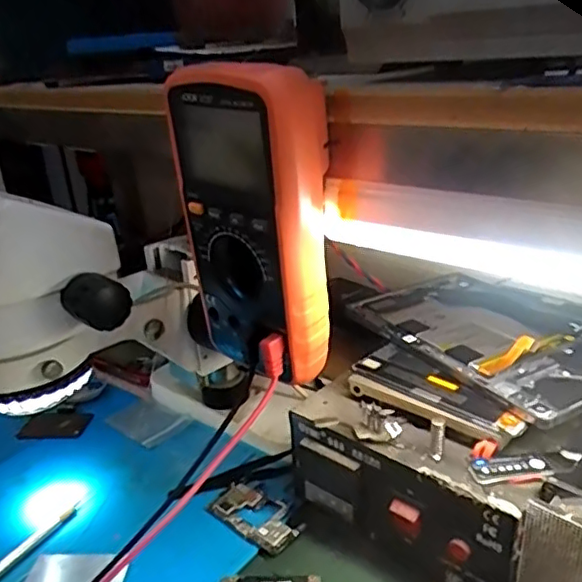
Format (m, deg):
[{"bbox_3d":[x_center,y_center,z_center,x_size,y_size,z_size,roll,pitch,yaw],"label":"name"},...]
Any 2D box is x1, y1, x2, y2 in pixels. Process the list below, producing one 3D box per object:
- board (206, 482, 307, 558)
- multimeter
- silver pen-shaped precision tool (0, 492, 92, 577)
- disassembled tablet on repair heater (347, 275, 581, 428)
[{"bbox_3d":[-0.025,0.164,0.446,0.071,0.005,0.038,14,30,38],"label":"board"},{"bbox_3d":[-0.022,-0.038,0.350,0.093,0.167,0.050,15,31,40],"label":"multimeter"},{"bbox_3d":[-0.194,0.187,0.420,0.010,0.010,0.144,7,26,28],"label":"silver pen-shaped precision tool"},{"bbox_3d":[0.159,0.026,0.462,0.142,0.017,0.209,-14,24,-25],"label":"disassembled tablet on repair heater"}]

